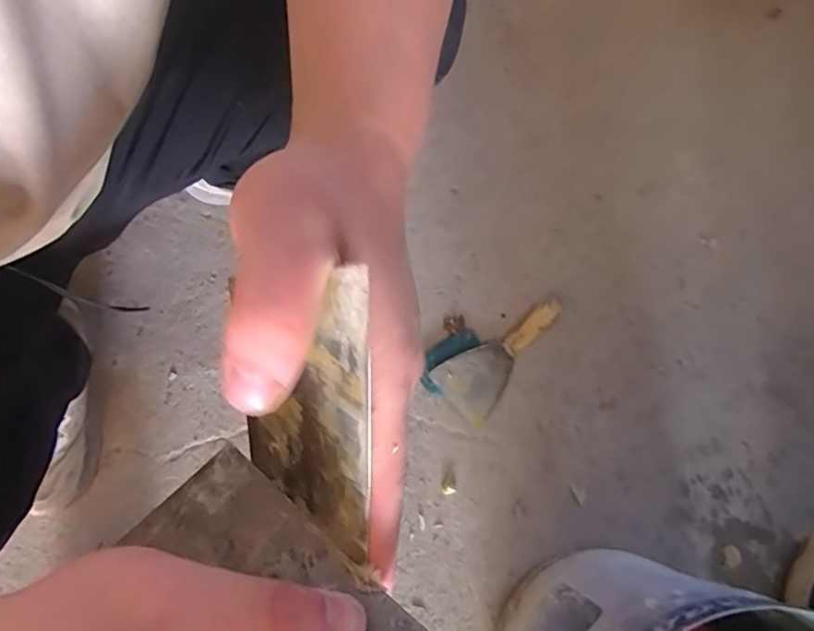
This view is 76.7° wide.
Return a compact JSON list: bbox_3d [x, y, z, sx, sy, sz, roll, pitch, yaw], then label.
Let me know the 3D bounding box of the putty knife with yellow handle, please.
[{"bbox_3d":[0.127,0.047,0.693,0.089,0.016,0.193,43,80,12],"label":"putty knife with yellow handle"}]

